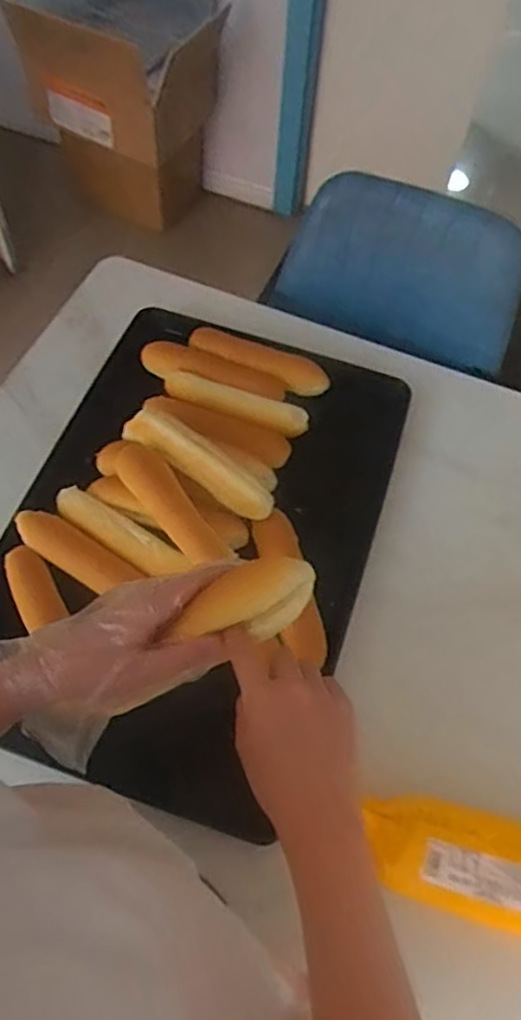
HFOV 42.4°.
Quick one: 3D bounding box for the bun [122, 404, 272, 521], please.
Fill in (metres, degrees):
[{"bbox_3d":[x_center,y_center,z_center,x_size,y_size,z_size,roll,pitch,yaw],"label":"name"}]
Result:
[{"bbox_3d":[-0.072,-0.052,0.766,0.196,0.054,0.051,37,66,16],"label":"bun"}]

